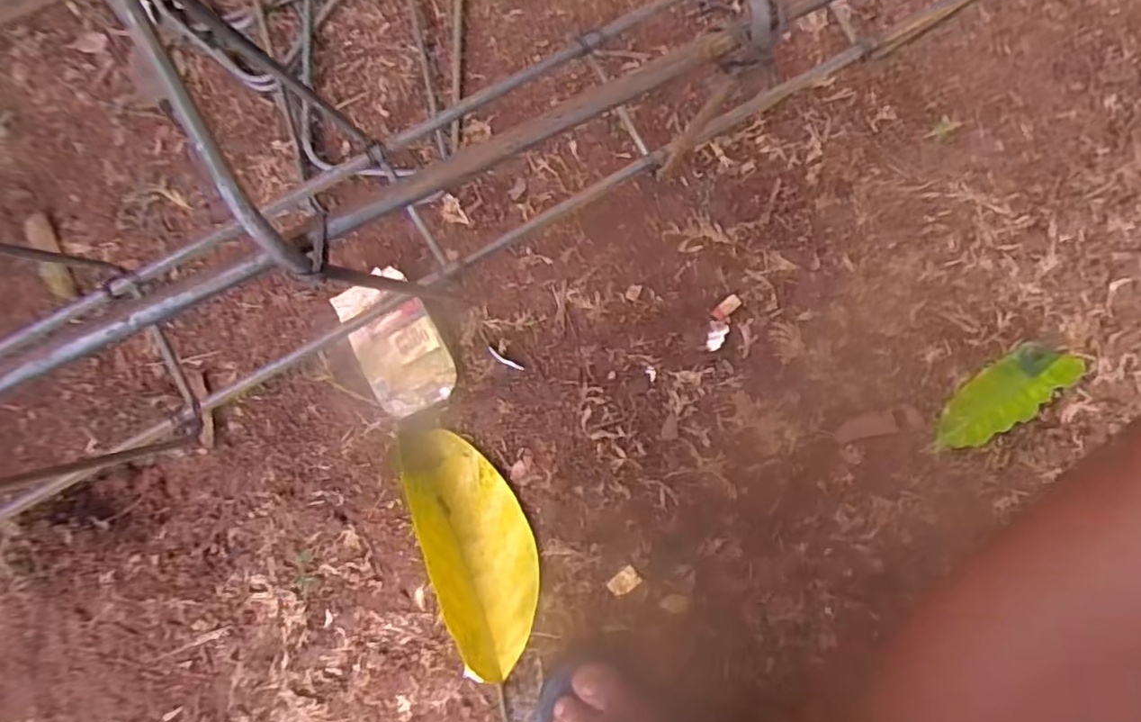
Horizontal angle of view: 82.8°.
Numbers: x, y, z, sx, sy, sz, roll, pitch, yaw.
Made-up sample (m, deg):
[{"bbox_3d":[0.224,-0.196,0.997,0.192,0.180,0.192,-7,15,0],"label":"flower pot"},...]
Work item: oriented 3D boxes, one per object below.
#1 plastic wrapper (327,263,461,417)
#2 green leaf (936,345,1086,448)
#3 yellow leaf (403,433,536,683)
[{"bbox_3d":[-0.131,-0.014,0.487,0.064,0.026,0.109,-28,89,-1],"label":"plastic wrapper"},{"bbox_3d":[0.308,0.022,0.459,0.108,0.029,0.036,-34,90,-1],"label":"green leaf"},{"bbox_3d":[-0.064,0.134,0.459,0.068,0.055,0.188,-20,89,-1],"label":"yellow leaf"}]

